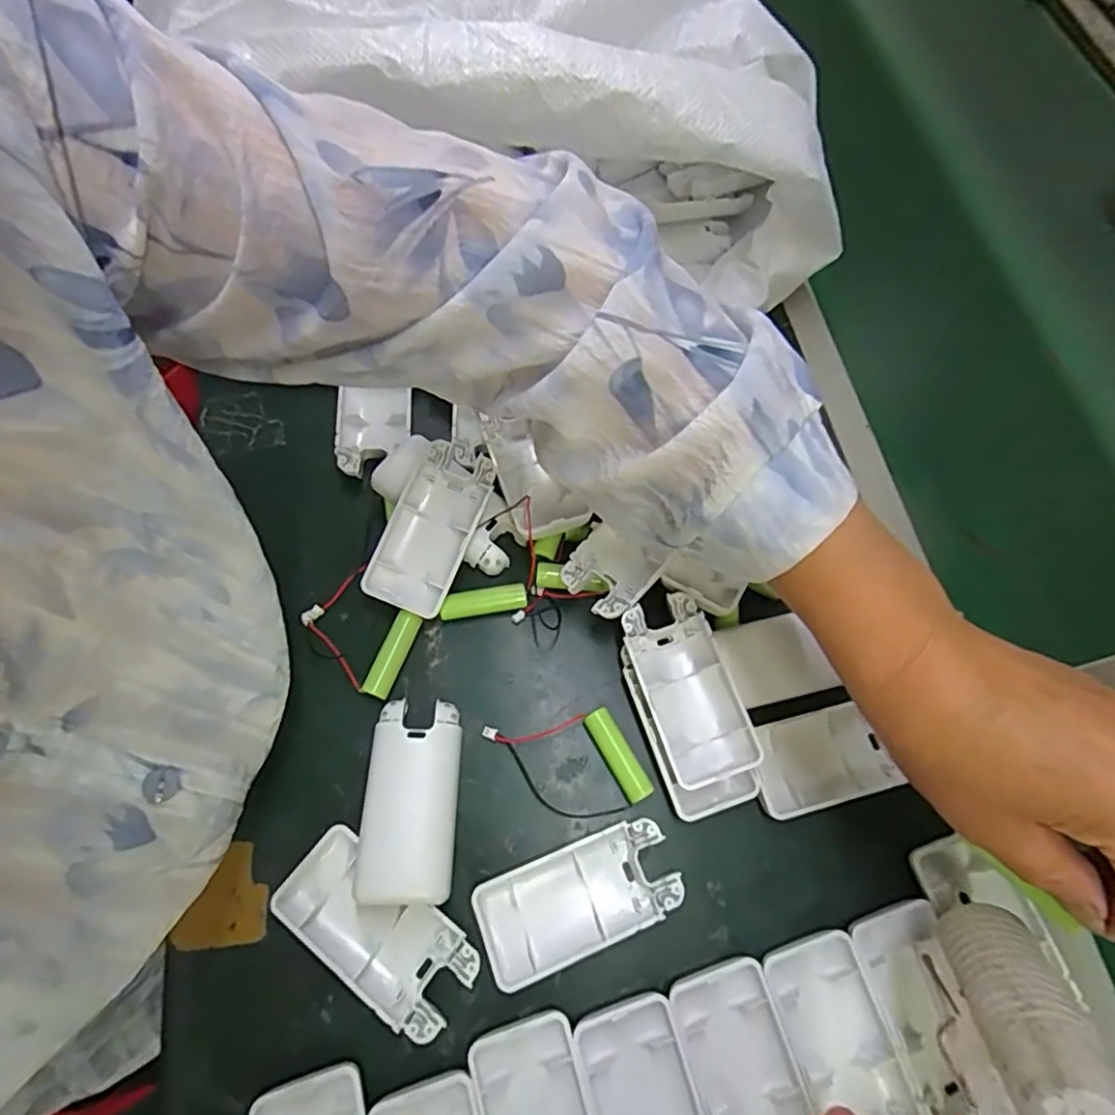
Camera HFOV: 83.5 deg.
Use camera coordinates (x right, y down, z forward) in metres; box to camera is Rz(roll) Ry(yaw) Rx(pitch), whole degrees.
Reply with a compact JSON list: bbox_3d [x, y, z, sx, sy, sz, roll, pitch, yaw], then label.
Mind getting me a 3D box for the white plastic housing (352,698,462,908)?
[{"bbox_3d":[-0.073,0.120,0.312,0.044,0.017,0.092,2,65,-2],"label":"white plastic housing"}]

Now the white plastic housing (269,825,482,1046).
[{"bbox_3d":[-0.084,0.174,0.292,0.094,0.014,0.045,35,68,13],"label":"white plastic housing"}]

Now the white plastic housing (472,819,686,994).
[{"bbox_3d":[0.010,0.164,0.302,0.094,0.018,0.046,-19,67,-12],"label":"white plastic housing"}]

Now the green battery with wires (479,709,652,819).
[{"bbox_3d":[0.005,0.109,0.324,0.079,0.012,0.052,-7,66,-7],"label":"green battery with wires"}]

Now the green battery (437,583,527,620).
[{"bbox_3d":[-0.042,0.026,0.358,0.049,0.015,0.013,-8,66,-7],"label":"green battery"}]

